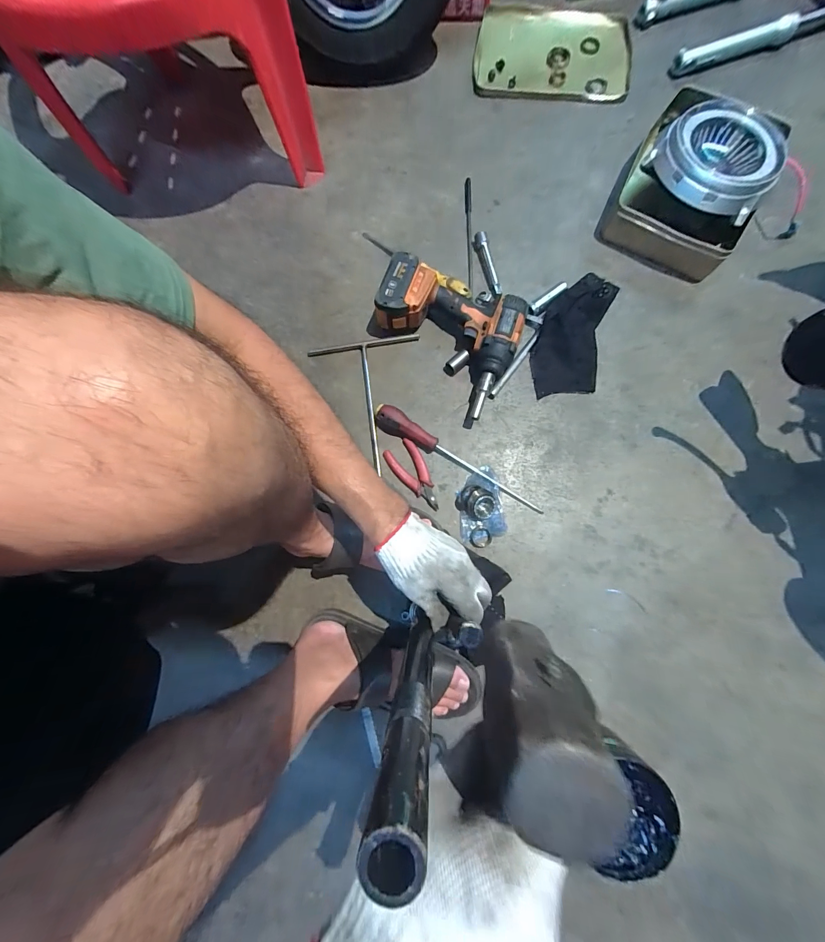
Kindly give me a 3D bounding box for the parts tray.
[{"bbox_3d":[0.285,-0.857,0.735,0.309,0.032,0.219,4,79,2],"label":"parts tray"}]

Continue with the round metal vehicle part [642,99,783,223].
[{"bbox_3d":[0.492,-0.510,0.590,0.190,0.051,0.160,30,81,8],"label":"round metal vehicle part"}]

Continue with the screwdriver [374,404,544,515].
[{"bbox_3d":[0.073,-0.023,0.581,0.301,0.029,0.038,29,81,6],"label":"screwdriver"}]

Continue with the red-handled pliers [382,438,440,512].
[{"bbox_3d":[0.005,0.009,0.591,0.058,0.009,0.121,-34,80,-6],"label":"red-handled pliers"}]

